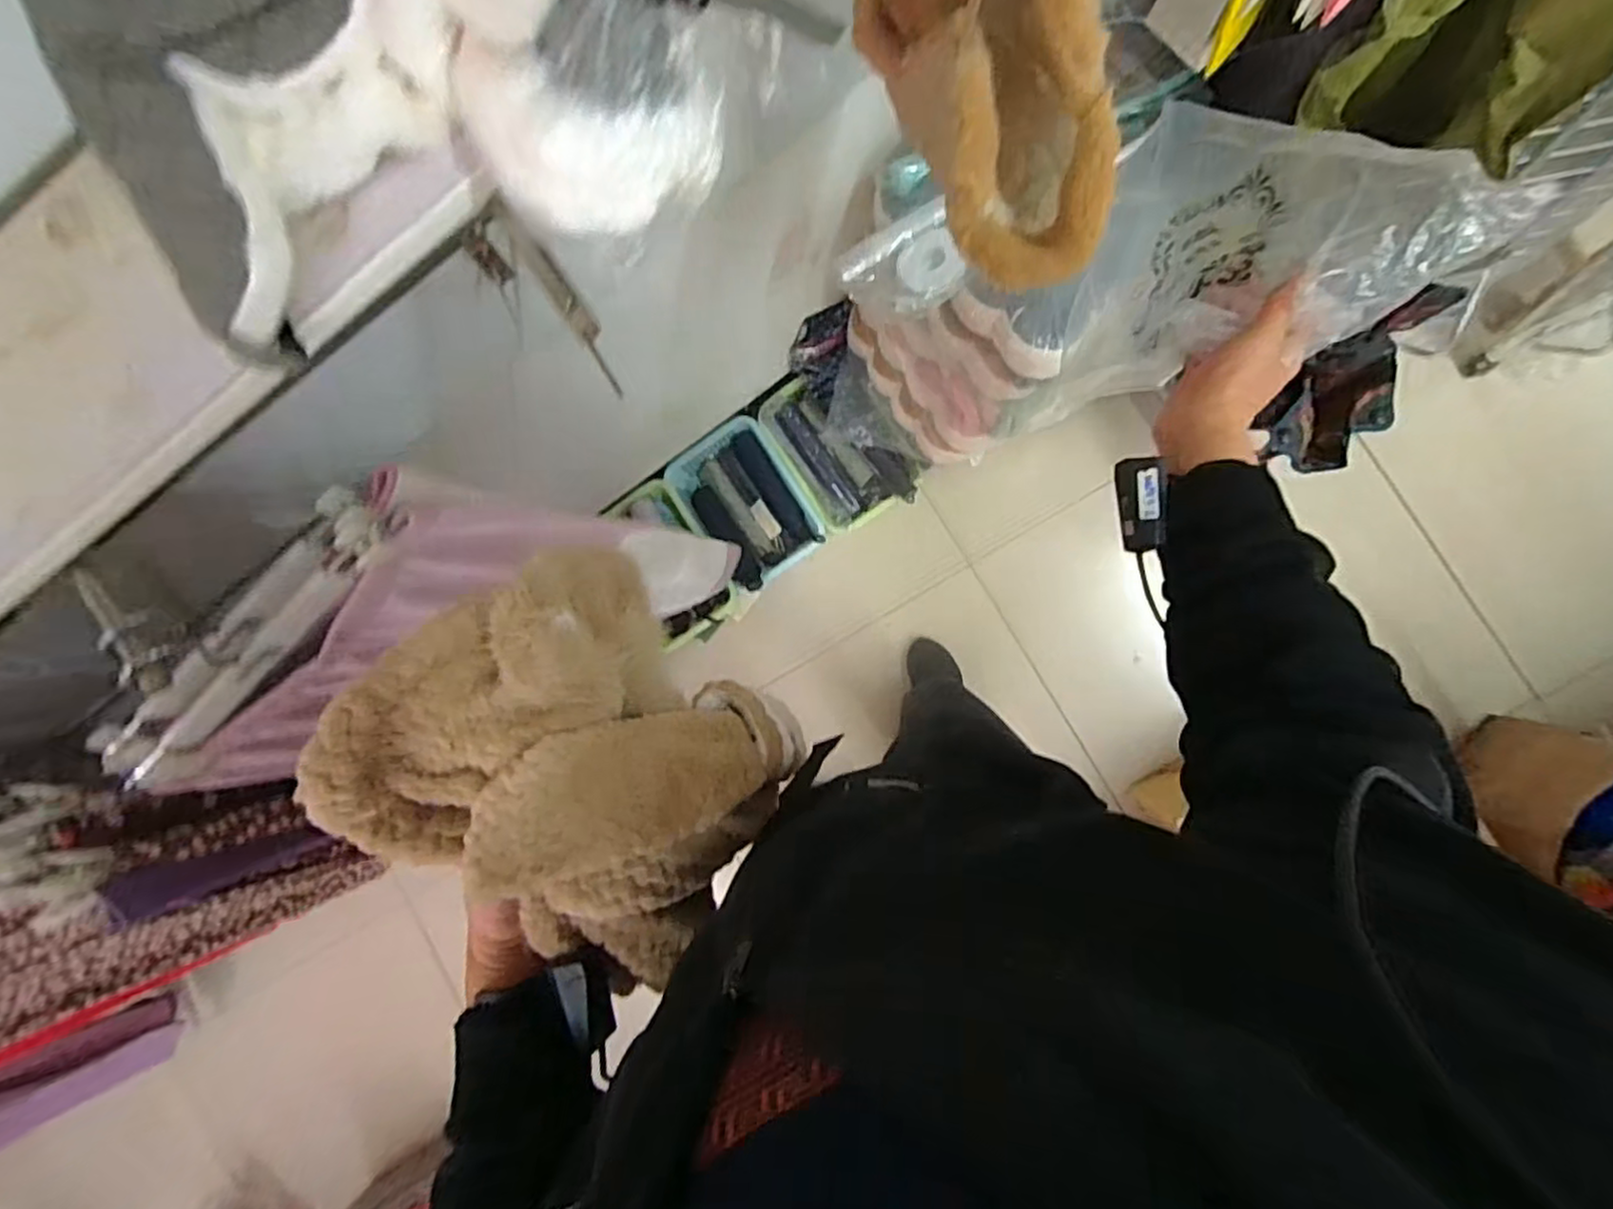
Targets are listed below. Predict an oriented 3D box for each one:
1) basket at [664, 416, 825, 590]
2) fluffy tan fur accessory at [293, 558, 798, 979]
[{"bbox_3d":[-0.138,-0.228,1.574,0.247,0.074,0.347,-32,85,7],"label":"basket"},{"bbox_3d":[-0.148,0.121,0.503,0.252,0.226,0.221,44,96,7],"label":"fluffy tan fur accessory"}]

